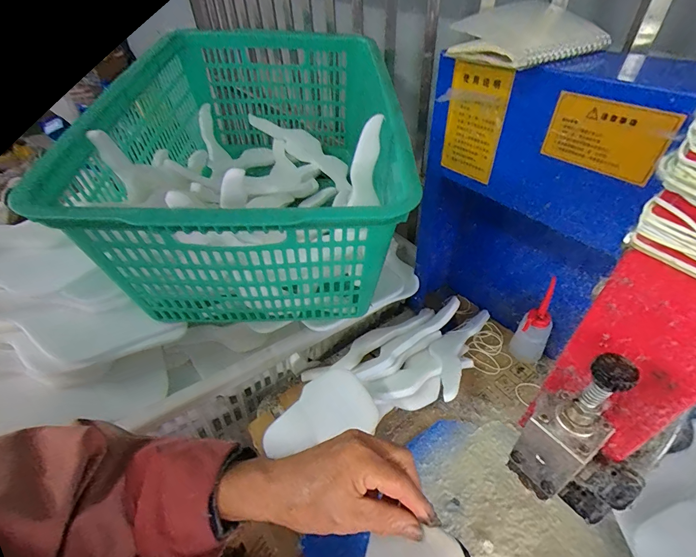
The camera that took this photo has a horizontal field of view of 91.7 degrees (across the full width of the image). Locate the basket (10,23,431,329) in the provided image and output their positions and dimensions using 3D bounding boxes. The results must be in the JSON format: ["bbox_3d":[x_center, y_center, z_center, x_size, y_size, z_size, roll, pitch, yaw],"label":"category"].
[{"bbox_3d":[-0.137,-0.188,0.601,0.401,0.235,0.610,-5,44,-1],"label":"basket"}]

